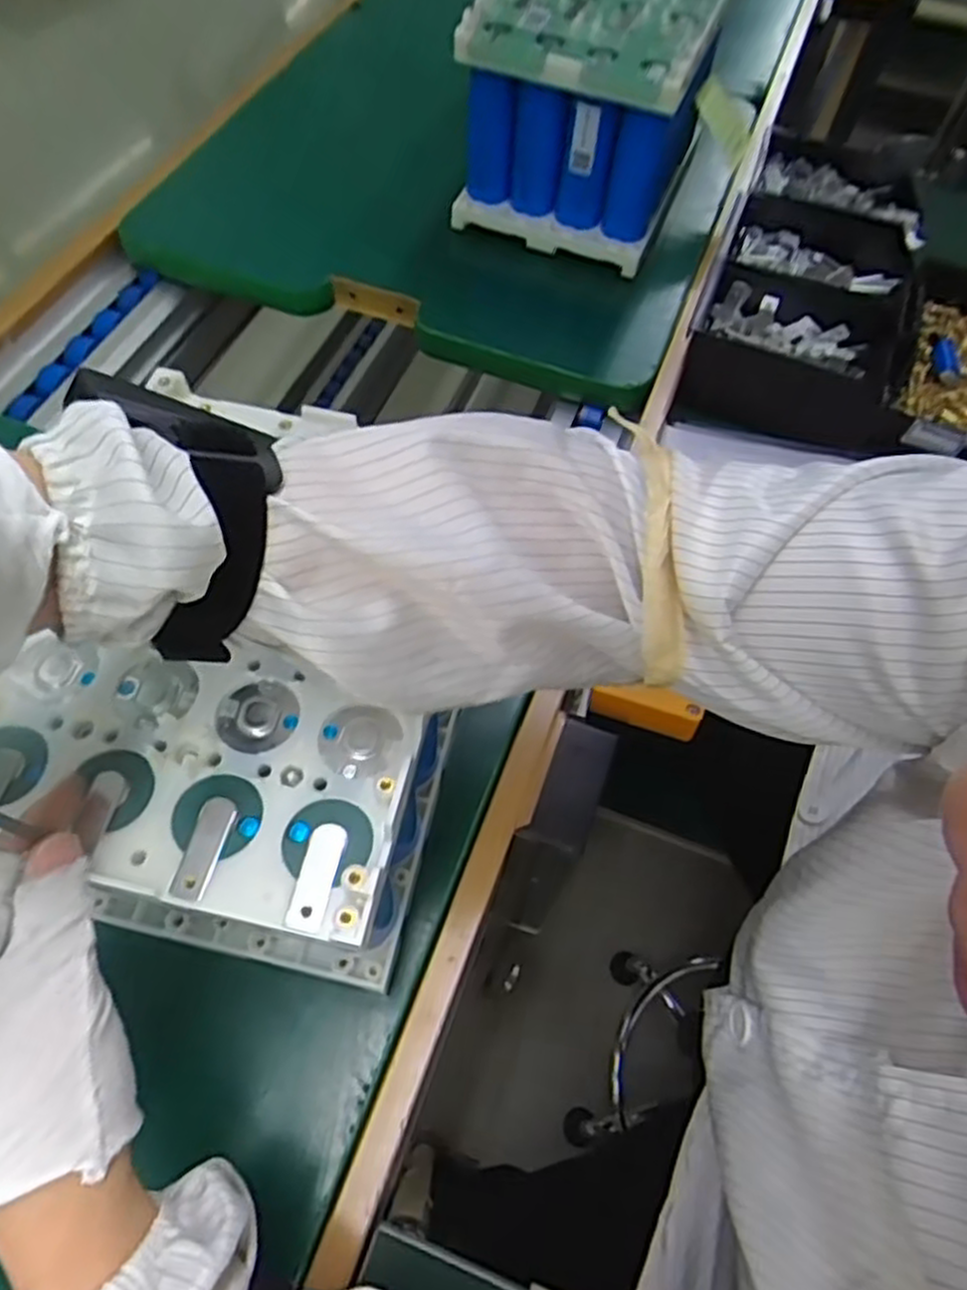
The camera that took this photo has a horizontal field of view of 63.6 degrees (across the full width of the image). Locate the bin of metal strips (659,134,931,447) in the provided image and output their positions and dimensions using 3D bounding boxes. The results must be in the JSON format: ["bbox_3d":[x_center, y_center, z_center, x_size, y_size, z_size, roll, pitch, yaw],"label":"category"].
[{"bbox_3d":[0.299,-0.333,0.704,0.169,0.070,0.377,20,61,8],"label":"bin of metal strips"}]

